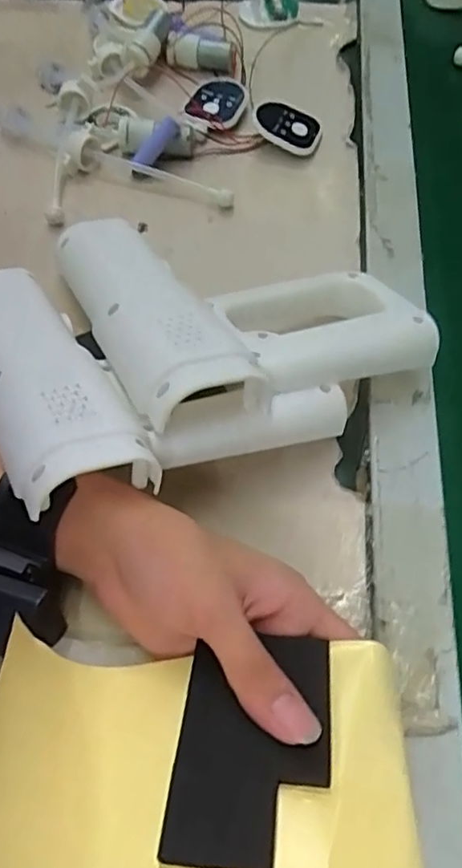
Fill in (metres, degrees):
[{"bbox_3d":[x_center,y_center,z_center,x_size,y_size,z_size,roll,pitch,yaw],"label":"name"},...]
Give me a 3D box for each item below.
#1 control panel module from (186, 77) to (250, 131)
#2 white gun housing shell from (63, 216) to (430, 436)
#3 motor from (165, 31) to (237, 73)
[{"bbox_3d":[-0.012,-0.284,0.532,0.046,0.018,0.073,13,61,7],"label":"control panel module"},{"bbox_3d":[0.002,-0.090,0.400,0.196,0.035,0.196,-10,43,-22],"label":"white gun housing shell"},{"bbox_3d":[-0.026,-0.345,0.561,0.064,0.020,0.031,13,61,7],"label":"motor"}]

